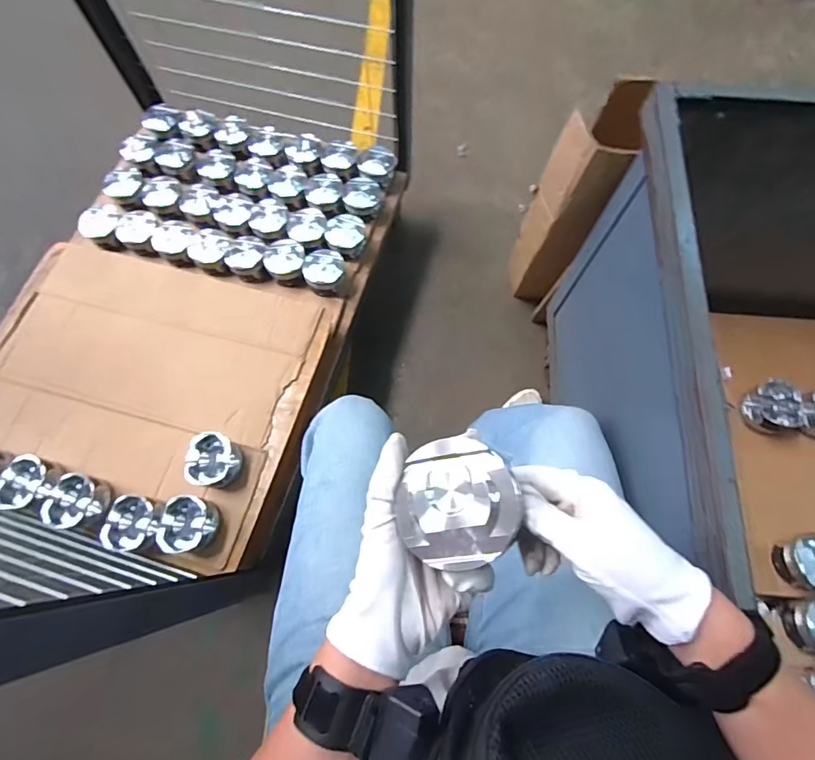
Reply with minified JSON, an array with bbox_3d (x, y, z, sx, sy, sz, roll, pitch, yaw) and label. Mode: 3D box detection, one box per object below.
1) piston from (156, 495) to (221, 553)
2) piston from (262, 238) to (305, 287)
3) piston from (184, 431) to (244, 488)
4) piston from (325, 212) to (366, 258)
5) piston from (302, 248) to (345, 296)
[{"bbox_3d":[-0.357,0.236,0.741,0.083,0.045,0.087,0,71,1],"label":"piston"},{"bbox_3d":[-0.263,-0.252,0.981,0.086,0.060,0.093,-1,71,0],"label":"piston"},{"bbox_3d":[-0.328,0.138,0.771,0.077,0.064,0.081,-1,66,1],"label":"piston"},{"bbox_3d":[-0.134,-0.308,0.994,0.083,0.064,0.081,0,71,1],"label":"piston"},{"bbox_3d":[-0.175,-0.228,0.961,0.082,0.063,0.075,0,71,1],"label":"piston"}]

